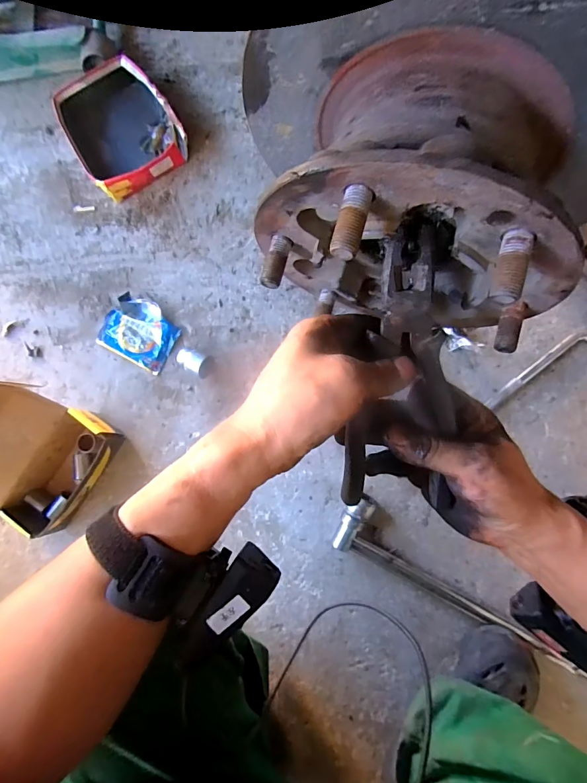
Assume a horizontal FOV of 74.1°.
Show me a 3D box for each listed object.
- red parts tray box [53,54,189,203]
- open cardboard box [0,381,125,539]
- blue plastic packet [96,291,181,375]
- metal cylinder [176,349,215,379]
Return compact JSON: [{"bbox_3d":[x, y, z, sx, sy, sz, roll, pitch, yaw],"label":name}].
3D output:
[{"bbox_3d":[-0.295,-0.449,0.665,0.167,0.041,0.222,-34,82,1],"label":"red parts tray box"},{"bbox_3d":[-0.370,0.104,0.540,0.146,0.162,0.193,39,88,8],"label":"open cardboard box"},{"bbox_3d":[-0.250,-0.098,0.633,0.123,0.015,0.098,27,87,8],"label":"blue plastic packet"},{"bbox_3d":[-0.150,-0.045,0.602,0.055,0.031,0.034,26,86,8],"label":"metal cylinder"}]

